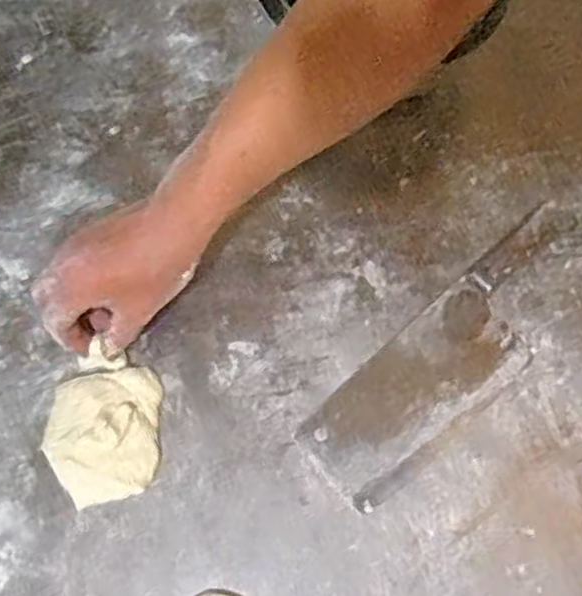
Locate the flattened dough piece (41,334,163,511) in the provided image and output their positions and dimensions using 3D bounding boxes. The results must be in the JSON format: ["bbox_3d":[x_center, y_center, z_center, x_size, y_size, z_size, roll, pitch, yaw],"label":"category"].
[{"bbox_3d":[-0.129,0.085,0.492,0.073,0.018,0.104,-1,67,-2],"label":"flattened dough piece"}]

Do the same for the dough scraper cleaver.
[{"bbox_3d":[0.118,0.038,0.519,0.251,0.022,0.077,-40,73,-16],"label":"dough scraper cleaver"}]

